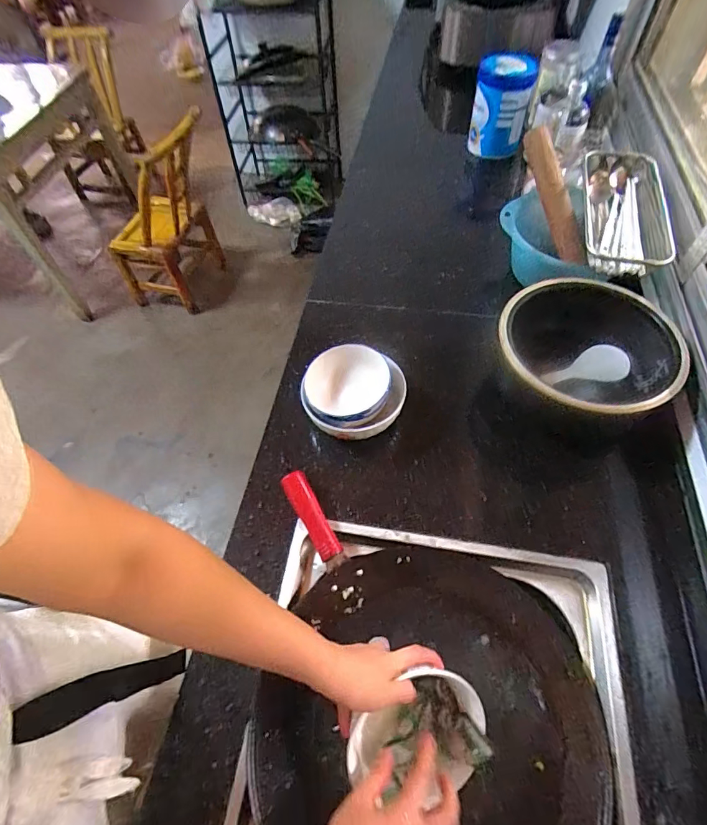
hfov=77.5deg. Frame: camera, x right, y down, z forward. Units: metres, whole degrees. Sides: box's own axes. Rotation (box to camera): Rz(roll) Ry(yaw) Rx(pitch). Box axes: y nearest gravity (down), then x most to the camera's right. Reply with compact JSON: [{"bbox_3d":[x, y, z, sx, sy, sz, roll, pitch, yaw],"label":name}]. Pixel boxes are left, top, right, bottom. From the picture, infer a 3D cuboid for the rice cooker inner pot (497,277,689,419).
[{"bbox_3d":[0.320,-0.070,0.637,0.224,0.127,0.225,-1,56,2],"label":"rice cooker inner pot"}]

